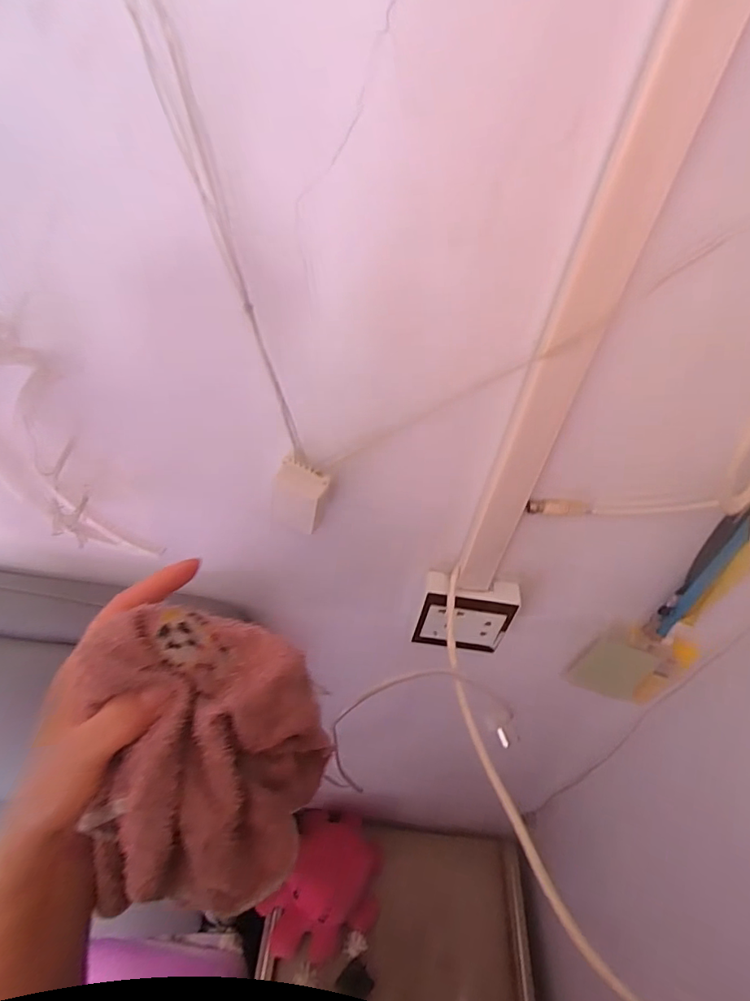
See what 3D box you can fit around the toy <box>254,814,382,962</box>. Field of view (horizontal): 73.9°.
[{"bbox_3d":[-0.088,0.619,0.817,0.195,0.109,0.185,3,42,-2],"label":"toy"}]

